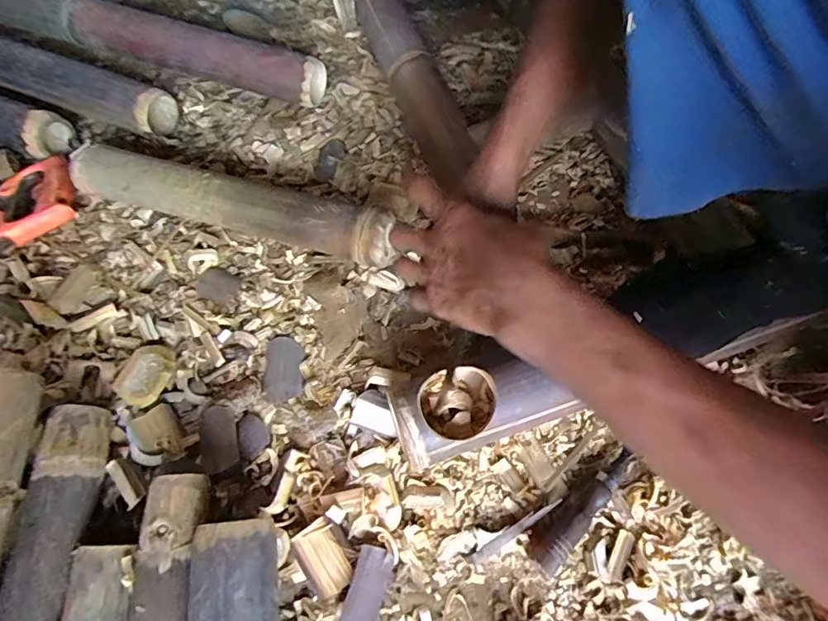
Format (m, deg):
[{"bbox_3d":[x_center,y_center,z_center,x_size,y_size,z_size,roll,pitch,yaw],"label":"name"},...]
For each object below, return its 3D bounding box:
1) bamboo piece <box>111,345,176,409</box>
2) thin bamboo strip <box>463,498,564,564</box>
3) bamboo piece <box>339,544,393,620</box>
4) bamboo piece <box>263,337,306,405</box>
[{"bbox_3d":[-0.294,0.069,0.515,0.057,0.018,0.067,22,69,13],"label":"bamboo piece"},{"bbox_3d":[0.094,0.208,0.442,0.103,0.011,0.012,-28,67,-9],"label":"thin bamboo strip"},{"bbox_3d":[-0.042,0.255,0.428,0.031,0.016,0.072,15,68,10],"label":"bamboo piece"},{"bbox_3d":[-0.145,0.064,0.521,0.043,0.007,0.074,-3,66,2],"label":"bamboo piece"}]

